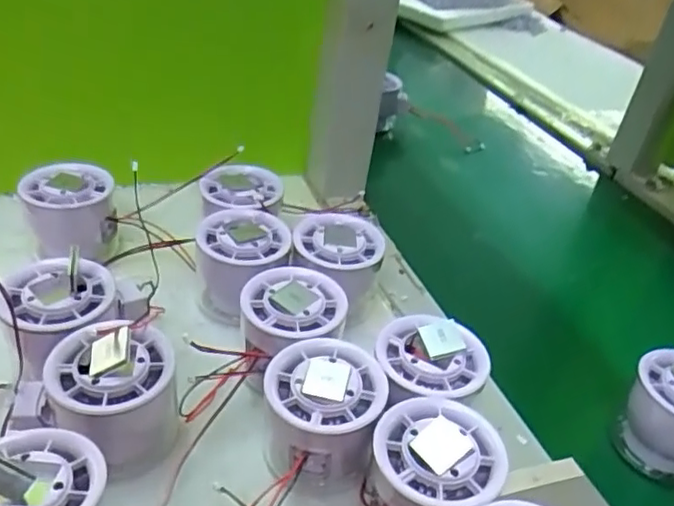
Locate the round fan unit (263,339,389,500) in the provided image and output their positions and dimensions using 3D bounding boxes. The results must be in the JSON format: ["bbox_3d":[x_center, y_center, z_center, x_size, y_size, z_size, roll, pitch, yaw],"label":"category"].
[{"bbox_3d":[-0.007,0.082,0.312,0.056,0.054,0.055,6,35,-4],"label":"round fan unit"}]

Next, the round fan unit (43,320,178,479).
[{"bbox_3d":[-0.108,0.068,0.307,0.058,0.059,0.056,0,36,-14],"label":"round fan unit"}]

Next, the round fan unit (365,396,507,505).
[{"bbox_3d":[0.041,0.106,0.289,0.056,0.058,0.060,24,37,19],"label":"round fan unit"}]

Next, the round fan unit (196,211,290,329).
[{"bbox_3d":[-0.057,0.010,0.403,0.057,0.055,0.067,-18,43,-34],"label":"round fan unit"}]

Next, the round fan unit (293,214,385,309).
[{"bbox_3d":[0.000,0.006,0.410,0.057,0.044,0.056,2,36,-7],"label":"round fan unit"}]

